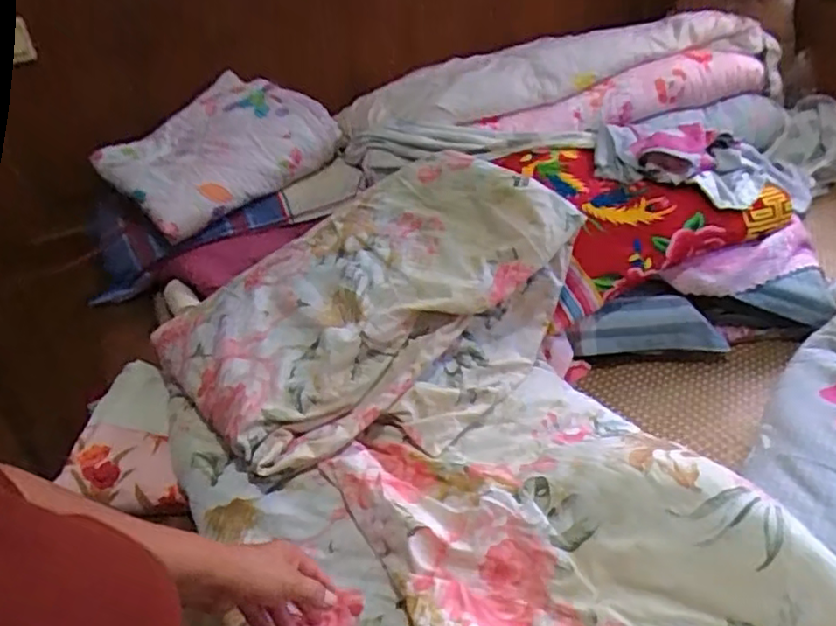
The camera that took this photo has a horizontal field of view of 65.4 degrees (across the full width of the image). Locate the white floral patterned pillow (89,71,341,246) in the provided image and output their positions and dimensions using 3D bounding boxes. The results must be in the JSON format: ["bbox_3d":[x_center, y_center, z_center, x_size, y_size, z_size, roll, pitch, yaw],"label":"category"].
[{"bbox_3d":[-0.433,-0.349,1.413,0.333,0.195,0.413,18,39,36],"label":"white floral patterned pillow"}]

